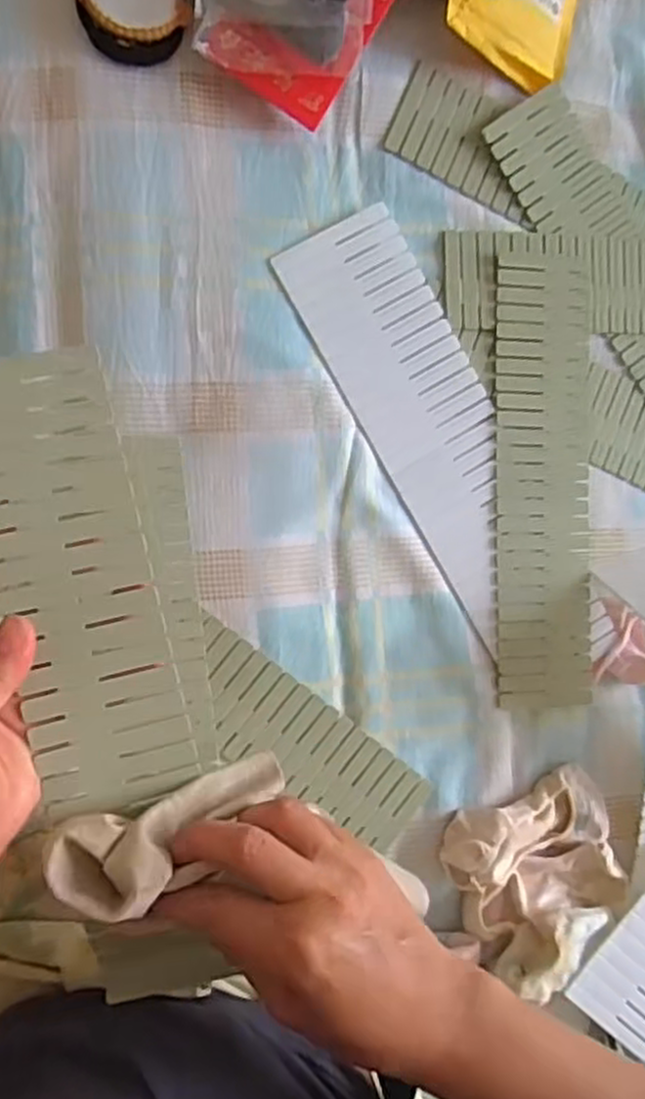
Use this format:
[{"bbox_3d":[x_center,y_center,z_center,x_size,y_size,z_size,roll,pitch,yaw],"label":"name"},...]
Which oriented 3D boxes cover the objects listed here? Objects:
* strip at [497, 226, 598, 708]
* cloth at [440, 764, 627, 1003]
[{"bbox_3d":[0.158,-0.055,0.526,0.073,0.007,0.330,0,91,-9],"label":"strip"},{"bbox_3d":[0.158,0.232,0.511,0.124,0.056,0.125,-18,93,-8],"label":"cloth"}]

